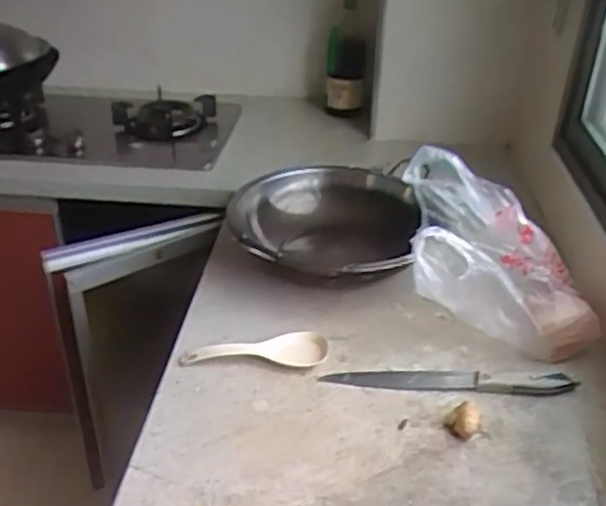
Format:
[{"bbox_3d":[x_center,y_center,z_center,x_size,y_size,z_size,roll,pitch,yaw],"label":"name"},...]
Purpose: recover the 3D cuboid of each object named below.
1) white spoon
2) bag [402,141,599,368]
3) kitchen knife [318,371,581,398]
[{"bbox_3d":[-0.063,0.125,0.892,0.186,0.020,0.059,1,31,1],"label":"white spoon"},{"bbox_3d":[0.269,-0.002,0.947,0.245,0.176,0.223,4,32,6],"label":"bag"},{"bbox_3d":[0.184,0.159,0.850,0.307,0.012,0.031,1,31,1],"label":"kitchen knife"}]

